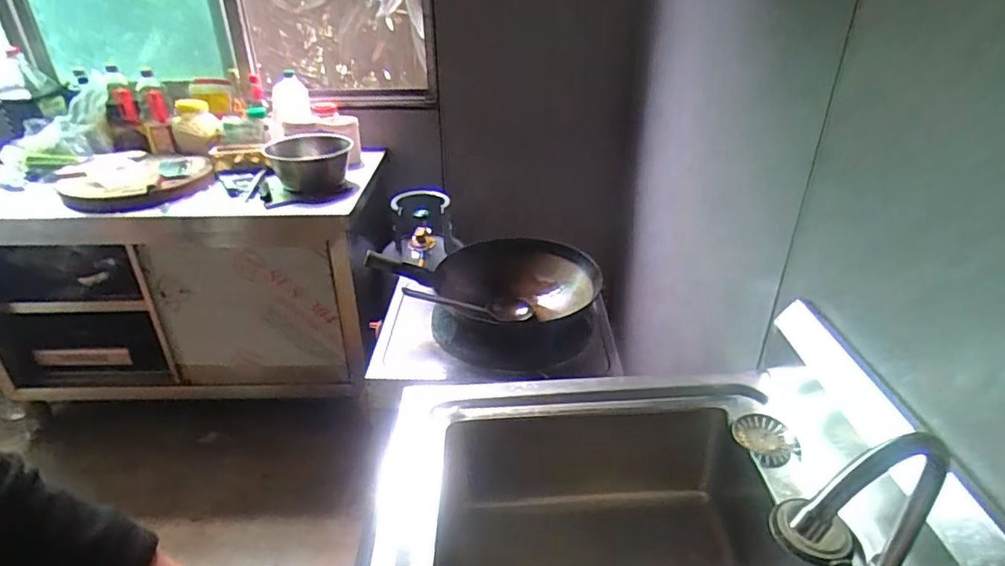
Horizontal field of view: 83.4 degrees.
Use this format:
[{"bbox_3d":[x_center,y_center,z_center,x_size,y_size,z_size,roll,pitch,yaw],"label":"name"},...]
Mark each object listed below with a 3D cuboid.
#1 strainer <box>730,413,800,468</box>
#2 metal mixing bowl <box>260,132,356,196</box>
[{"bbox_3d":[0.357,0.213,0.769,0.062,0.030,0.077,-14,34,-22],"label":"strainer"},{"bbox_3d":[-0.506,-0.320,1.474,0.199,0.111,0.197,0,31,0],"label":"metal mixing bowl"}]

